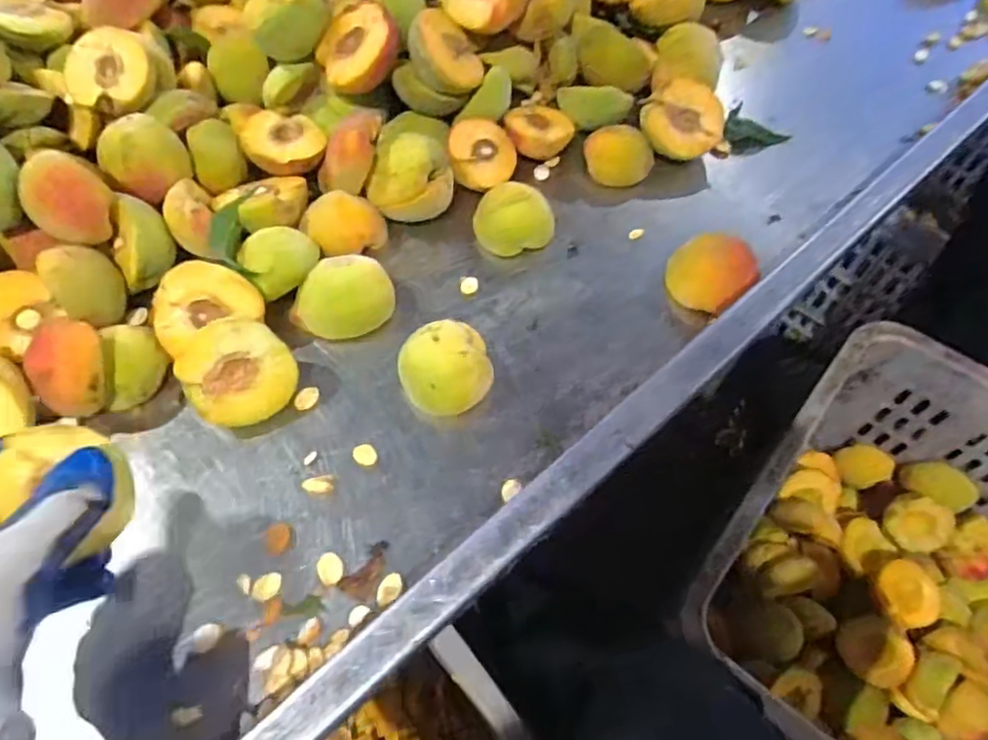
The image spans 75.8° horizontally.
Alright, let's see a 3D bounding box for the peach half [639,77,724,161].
[{"bbox_3d":[0.148,-0.195,0.498,0.060,0.037,0.053,23,66,9],"label":"peach half"}]

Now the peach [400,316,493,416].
[{"bbox_3d":[-0.029,0.001,0.391,0.056,0.037,0.052,0,60,1],"label":"peach"}]

